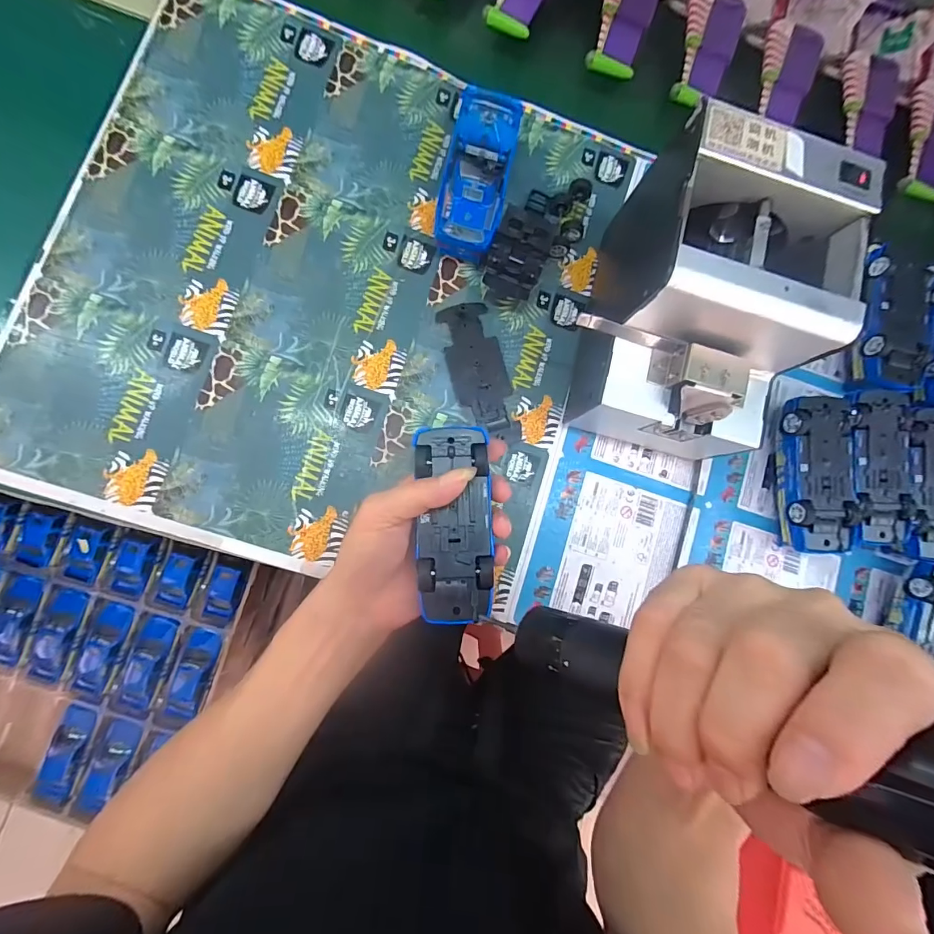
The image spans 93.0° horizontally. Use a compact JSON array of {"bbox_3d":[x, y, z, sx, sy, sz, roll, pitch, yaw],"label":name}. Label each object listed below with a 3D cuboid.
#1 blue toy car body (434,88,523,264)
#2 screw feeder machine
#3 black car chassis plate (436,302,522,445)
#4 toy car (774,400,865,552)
[{"bbox_3d":[0.007,-0.239,0.371,0.051,0.029,0.133,13,82,-6],"label":"blue toy car body"},{"bbox_3d":[0.166,-0.110,0.325,0.138,0.143,0.172,16,83,-6],"label":"screw feeder machine"},{"bbox_3d":[0.012,-0.079,0.374,0.048,0.007,0.122,-15,86,-9],"label":"black car chassis plate"},{"bbox_3d":[0.287,0.007,0.379,0.059,0.041,0.128,0,85,-7],"label":"toy car"}]

